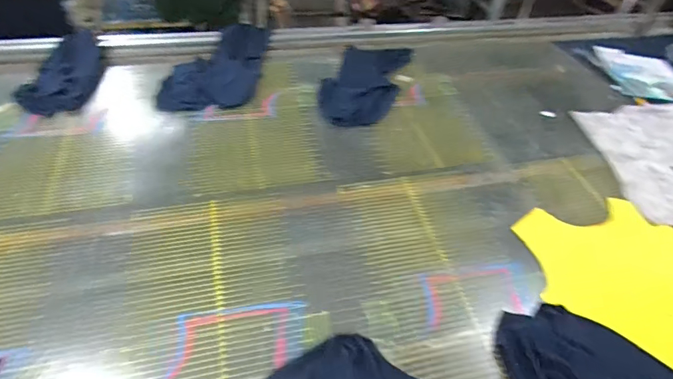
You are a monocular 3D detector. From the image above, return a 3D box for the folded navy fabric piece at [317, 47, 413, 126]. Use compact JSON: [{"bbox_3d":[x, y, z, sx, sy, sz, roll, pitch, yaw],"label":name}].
[{"bbox_3d":[0.074,-0.294,1.187,0.193,0.025,0.383,16,46,10],"label":"folded navy fabric piece"}]

